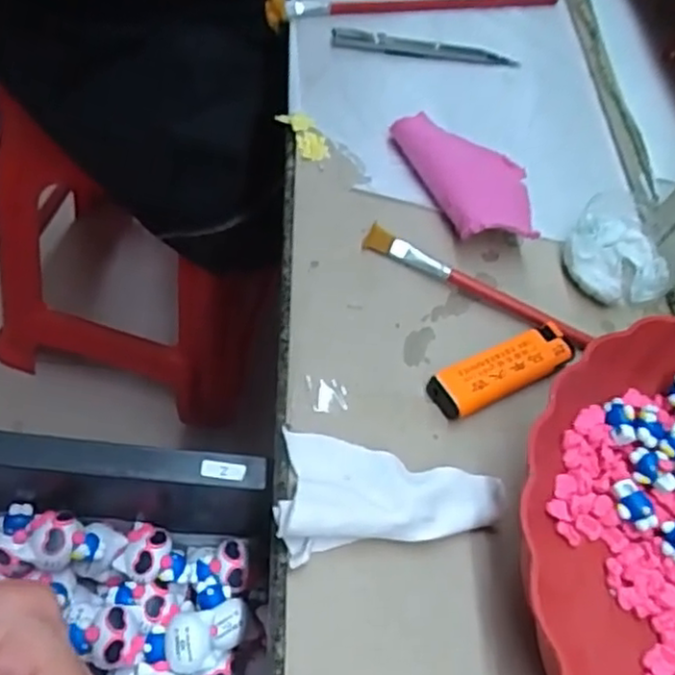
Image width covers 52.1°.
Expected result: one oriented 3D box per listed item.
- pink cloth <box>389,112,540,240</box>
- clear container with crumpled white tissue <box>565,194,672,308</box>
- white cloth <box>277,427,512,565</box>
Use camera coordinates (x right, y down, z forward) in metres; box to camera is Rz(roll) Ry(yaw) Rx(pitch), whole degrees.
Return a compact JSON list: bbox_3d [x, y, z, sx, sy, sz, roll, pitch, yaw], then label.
[{"bbox_3d":[0.077,-0.094,0.407,0.055,0.021,0.103,-13,61,-22],"label":"pink cloth"},{"bbox_3d":[0.164,-0.049,0.395,0.060,0.025,0.059,28,55,6],"label":"clear container with crumpled white tissue"},{"bbox_3d":[0.021,0.059,0.291,0.095,0.021,0.053,-4,58,-17],"label":"white cloth"}]

